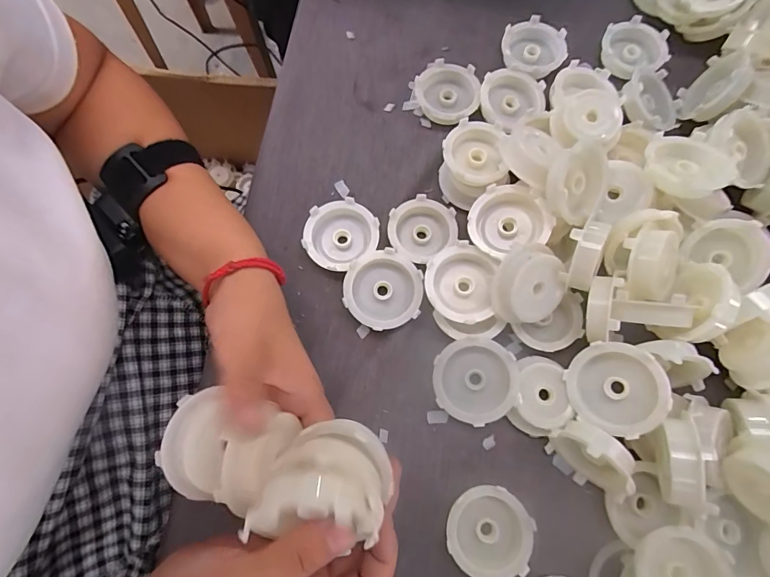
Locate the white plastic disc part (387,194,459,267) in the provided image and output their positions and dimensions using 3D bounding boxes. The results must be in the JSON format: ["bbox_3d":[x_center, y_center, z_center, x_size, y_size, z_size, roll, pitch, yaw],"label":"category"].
[{"bbox_3d":[0.029,-0.046,0.309,0.052,0.022,0.051,19,75,6],"label":"white plastic disc part"}]

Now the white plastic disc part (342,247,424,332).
[{"bbox_3d":[-0.001,0.002,0.299,0.057,0.018,0.055,0,74,0],"label":"white plastic disc part"}]

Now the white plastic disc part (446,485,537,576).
[{"bbox_3d":[0.066,0.158,0.262,0.052,0.017,0.054,0,74,0],"label":"white plastic disc part"}]

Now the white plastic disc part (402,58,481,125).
[{"bbox_3d":[0.052,-0.172,0.352,0.061,0.015,0.051,17,75,5],"label":"white plastic disc part"}]

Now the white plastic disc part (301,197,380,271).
[{"bbox_3d":[-0.035,-0.041,0.314,0.055,0.019,0.054,0,74,0],"label":"white plastic disc part"}]

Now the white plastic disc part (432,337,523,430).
[{"bbox_3d":[0.063,0.065,0.282,0.056,0.024,0.055,2,74,1],"label":"white plastic disc part"}]

